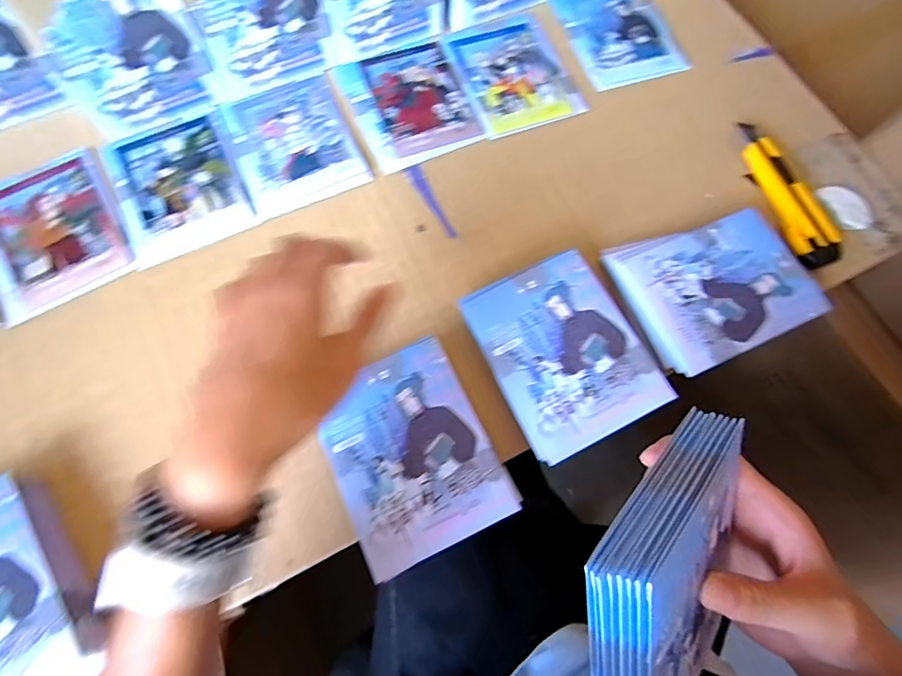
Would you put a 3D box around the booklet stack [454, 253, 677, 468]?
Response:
[{"bbox_3d":[0.088,0.012,0.378,0.112,0.036,0.144,-25,74,-10],"label":"booklet stack"}]

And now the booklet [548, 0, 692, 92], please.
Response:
[{"bbox_3d":[0.181,-0.338,0.510,0.112,0.007,0.151,-18,73,-4],"label":"booklet"}]

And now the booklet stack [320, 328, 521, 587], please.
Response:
[{"bbox_3d":[-0.030,0.085,0.353,0.111,0.034,0.142,-24,74,-10],"label":"booklet stack"}]

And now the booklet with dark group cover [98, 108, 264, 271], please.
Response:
[{"bbox_3d":[-0.251,-0.143,0.431,0.113,0.004,0.137,-23,74,-10],"label":"booklet with dark group cover"}]

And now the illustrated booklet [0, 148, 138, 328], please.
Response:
[{"bbox_3d":[-0.357,-0.102,0.415,0.108,0.006,0.155,-27,75,-11],"label":"illustrated booklet"}]

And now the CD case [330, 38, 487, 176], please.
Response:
[{"bbox_3d":[-0.041,-0.239,0.471,0.115,0.004,0.140,-24,74,-10],"label":"CD case"}]

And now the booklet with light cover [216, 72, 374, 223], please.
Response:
[{"bbox_3d":[-0.153,-0.191,0.452,0.111,0.005,0.140,-23,74,-9],"label":"booklet with light cover"}]

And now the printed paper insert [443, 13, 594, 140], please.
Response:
[{"bbox_3d":[0.063,-0.280,0.489,0.111,0.007,0.149,-20,74,-9],"label":"printed paper insert"}]

